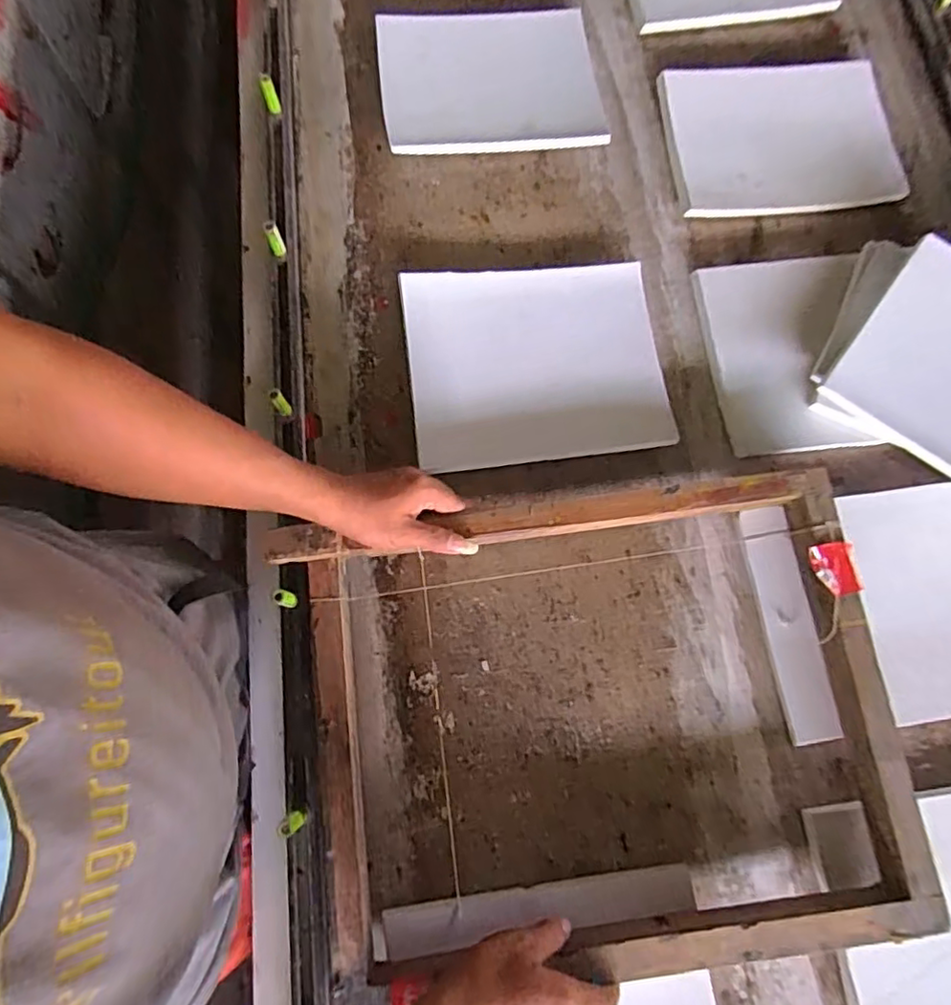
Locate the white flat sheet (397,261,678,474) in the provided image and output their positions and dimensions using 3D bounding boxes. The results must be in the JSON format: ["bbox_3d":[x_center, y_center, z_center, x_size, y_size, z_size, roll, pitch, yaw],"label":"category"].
[{"bbox_3d":[0.061,-0.156,0.670,0.264,0.021,0.228,-7,76,-1],"label":"white flat sheet"}]

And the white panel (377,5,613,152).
[{"bbox_3d":[0.016,-0.528,0.765,0.262,0.018,0.206,-6,76,-1],"label":"white panel"}]

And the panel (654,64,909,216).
[{"bbox_3d":[0.367,-0.448,0.744,0.262,0.012,0.207,-4,76,0],"label":"panel"}]

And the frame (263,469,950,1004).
[{"bbox_3d":[0.101,0.188,0.548,0.521,0.067,0.397,-7,76,-1],"label":"frame"}]

